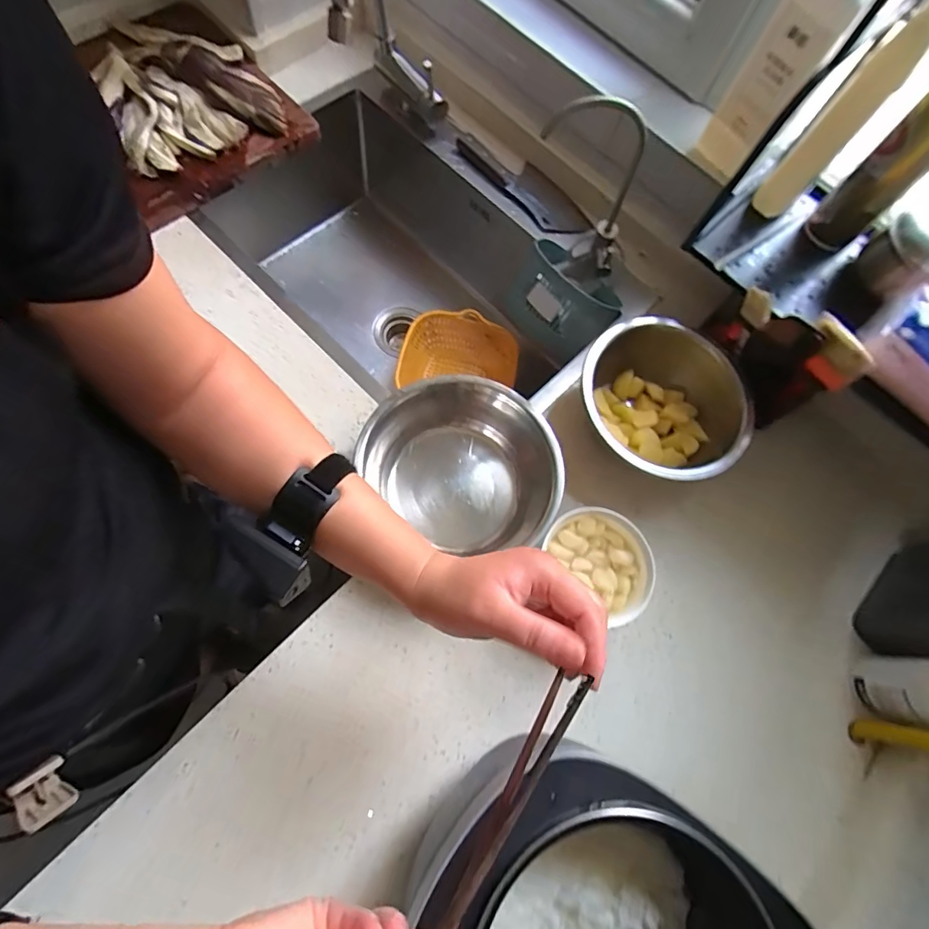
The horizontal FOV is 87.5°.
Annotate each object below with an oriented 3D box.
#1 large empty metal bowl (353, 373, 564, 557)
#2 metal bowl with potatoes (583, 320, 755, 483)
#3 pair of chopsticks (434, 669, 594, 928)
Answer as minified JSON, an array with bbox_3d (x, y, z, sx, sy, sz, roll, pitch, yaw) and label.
[{"bbox_3d":[0.010,0.000,0.590,0.221,0.111,0.184,41,73,8],"label":"large empty metal bowl"},{"bbox_3d":[0.248,-0.067,0.637,0.204,0.109,0.202,2,72,-5],"label":"metal bowl with potatoes"},{"bbox_3d":[0.004,0.224,0.263,0.015,0.016,0.231,30,79,9],"label":"pair of chopsticks"}]

